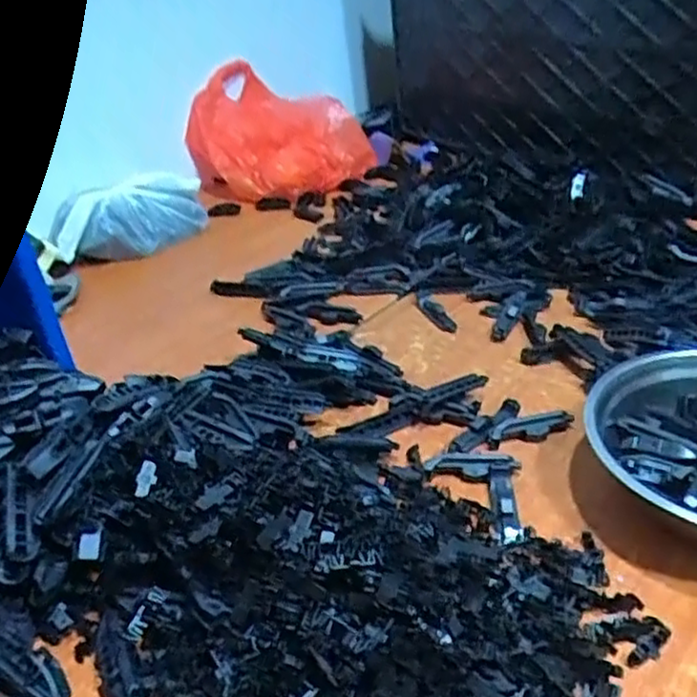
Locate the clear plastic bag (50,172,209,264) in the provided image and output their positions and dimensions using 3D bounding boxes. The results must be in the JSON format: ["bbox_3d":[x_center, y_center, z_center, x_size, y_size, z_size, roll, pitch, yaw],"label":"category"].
[{"bbox_3d":[-0.295,-0.182,1.002,0.229,0.089,0.082,-28,39,-31],"label":"clear plastic bag"}]

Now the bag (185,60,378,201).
[{"bbox_3d":[-0.088,-0.359,1.177,0.231,0.151,0.286,21,41,37],"label":"bag"}]

